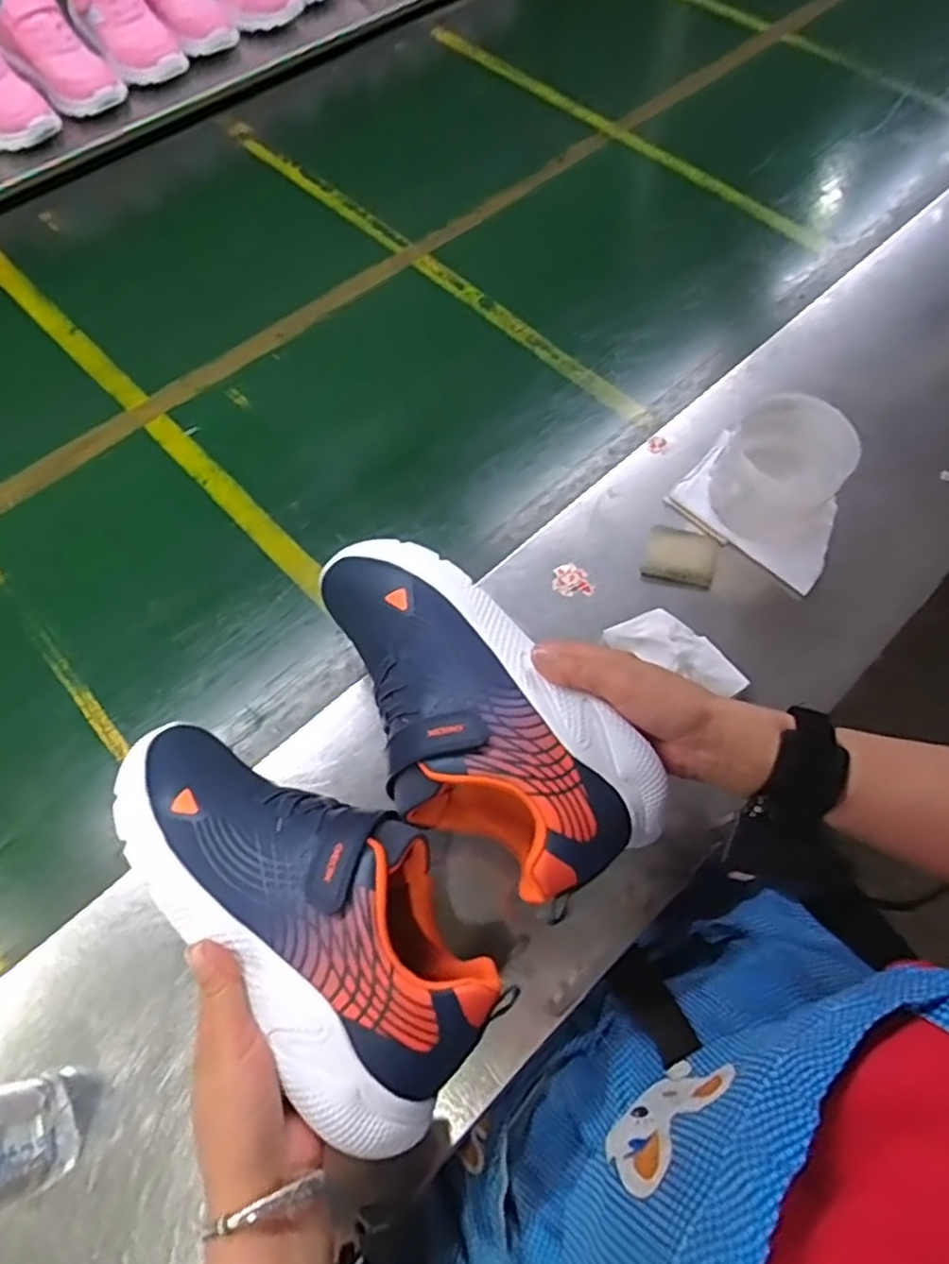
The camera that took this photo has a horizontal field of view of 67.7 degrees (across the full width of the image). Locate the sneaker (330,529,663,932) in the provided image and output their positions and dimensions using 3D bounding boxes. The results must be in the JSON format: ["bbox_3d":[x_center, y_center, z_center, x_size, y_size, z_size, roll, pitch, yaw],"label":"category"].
[{"bbox_3d":[-0.011,0.045,0.434,0.116,0.077,0.252,-37,69,-16],"label":"sneaker"}]

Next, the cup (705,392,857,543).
[{"bbox_3d":[0.256,-0.134,0.598,0.095,0.091,0.087,0,64,0],"label":"cup"}]

